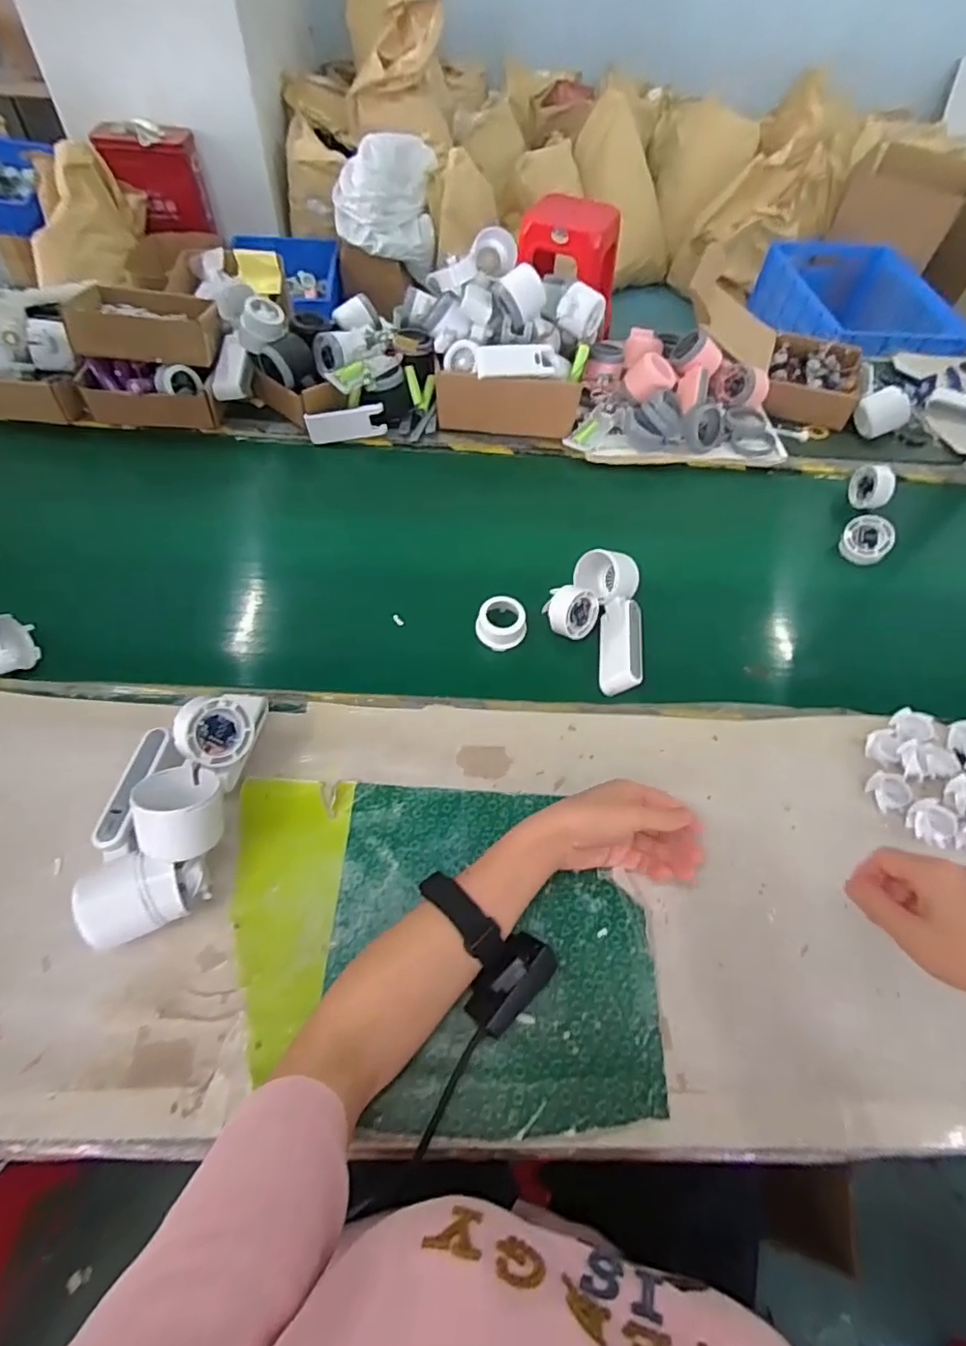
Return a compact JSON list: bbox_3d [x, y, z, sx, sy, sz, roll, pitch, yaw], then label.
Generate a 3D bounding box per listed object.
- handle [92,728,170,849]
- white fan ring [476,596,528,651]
[{"bbox_3d":[-0.281,0.089,0.465,0.022,0.014,0.099,6,56,-1],"label":"handle"},{"bbox_3d":[0.019,-0.054,0.626,0.052,0.030,0.049,2,56,-3],"label":"white fan ring"}]

